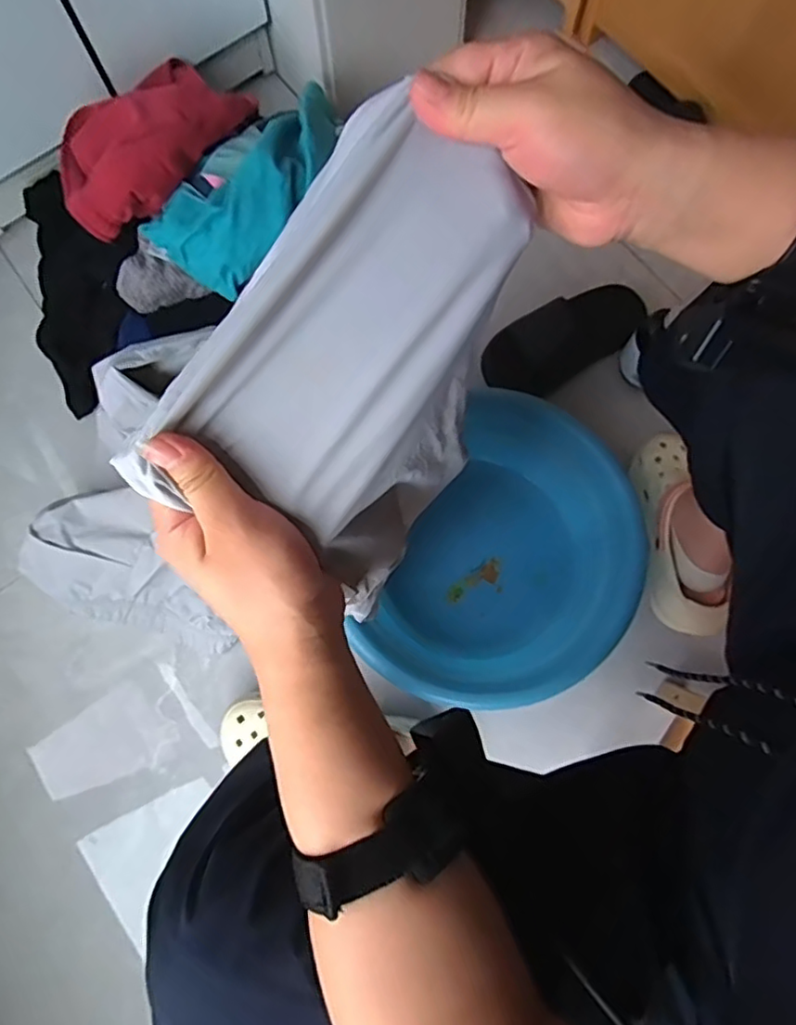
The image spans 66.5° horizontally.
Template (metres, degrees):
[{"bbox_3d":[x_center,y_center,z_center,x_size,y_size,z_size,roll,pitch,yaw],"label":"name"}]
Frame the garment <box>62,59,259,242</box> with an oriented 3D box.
[{"bbox_3d":[-0.304,-0.472,0.774,0.263,0.083,0.149,-22,76,-5],"label":"garment"}]

